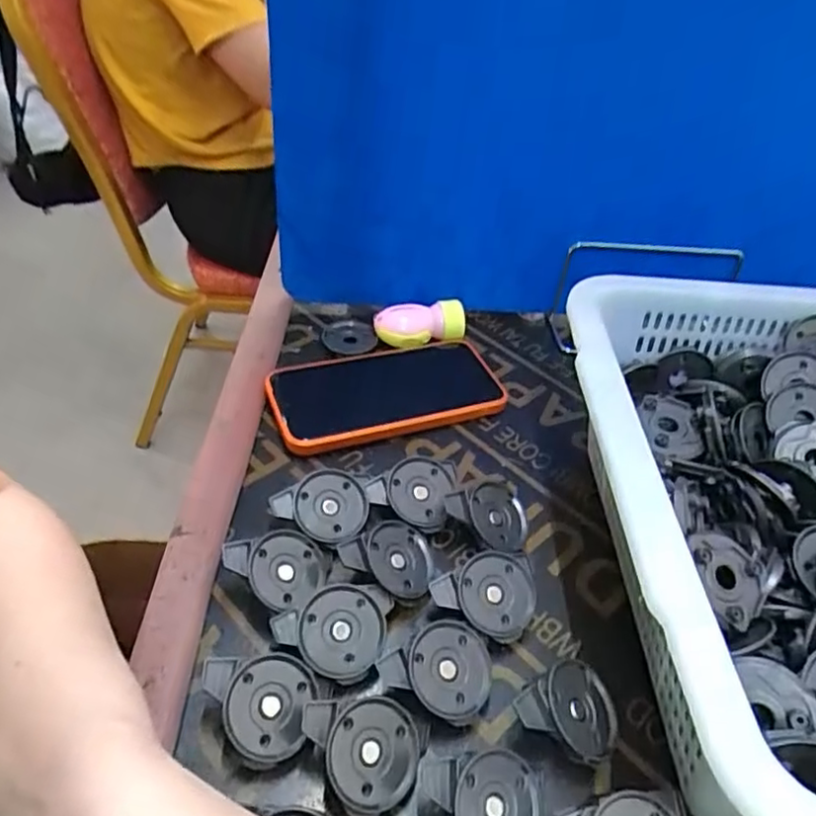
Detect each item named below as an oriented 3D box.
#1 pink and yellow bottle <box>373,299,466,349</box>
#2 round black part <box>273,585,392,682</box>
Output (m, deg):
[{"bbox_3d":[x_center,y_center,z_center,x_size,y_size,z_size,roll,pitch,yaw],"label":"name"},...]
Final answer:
[{"bbox_3d":[0.012,-0.066,0.509,0.072,0.027,0.025,-10,45,-17],"label":"pink and yellow bottle"},{"bbox_3d":[-0.035,0.112,0.317,0.057,0.015,0.044,-12,69,-16],"label":"round black part"}]

